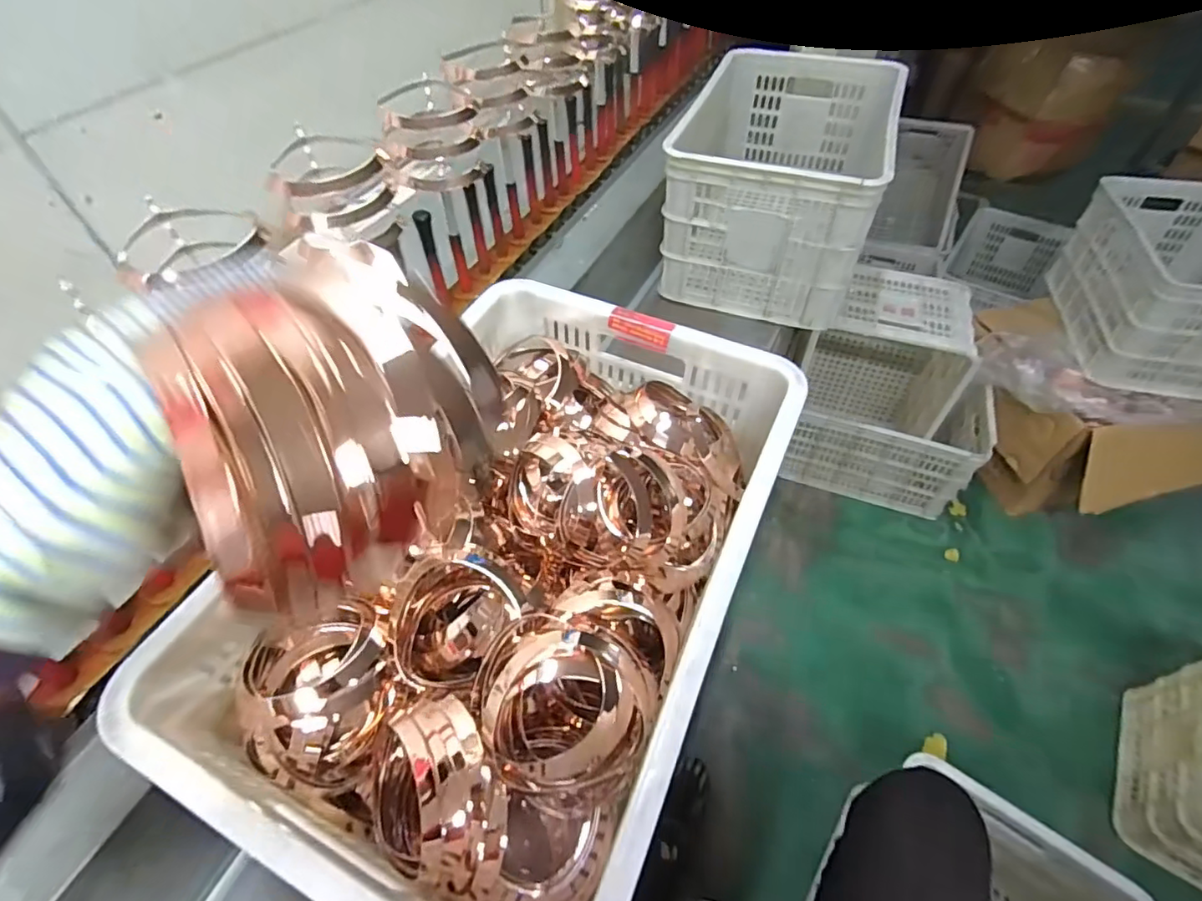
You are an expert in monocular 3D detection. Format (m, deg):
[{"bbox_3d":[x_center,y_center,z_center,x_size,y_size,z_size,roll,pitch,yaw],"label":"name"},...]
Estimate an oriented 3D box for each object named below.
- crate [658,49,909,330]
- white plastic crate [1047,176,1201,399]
[{"bbox_3d":[0.332,-0.525,1.107,0.357,0.284,0.513,13,51,13],"label":"crate"},{"bbox_3d":[1.347,-0.388,1.337,0.326,0.269,0.562,12,50,12],"label":"white plastic crate"}]

